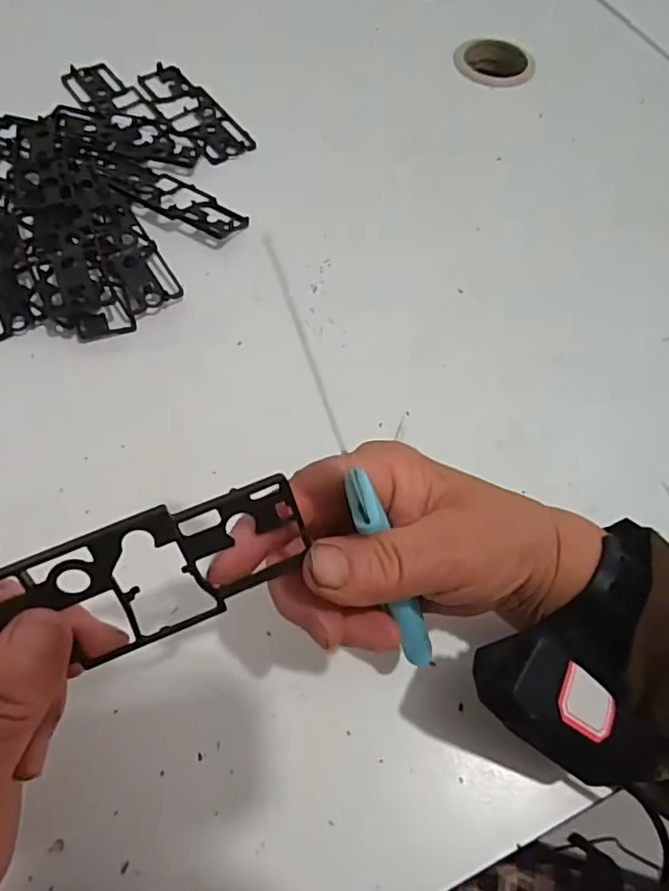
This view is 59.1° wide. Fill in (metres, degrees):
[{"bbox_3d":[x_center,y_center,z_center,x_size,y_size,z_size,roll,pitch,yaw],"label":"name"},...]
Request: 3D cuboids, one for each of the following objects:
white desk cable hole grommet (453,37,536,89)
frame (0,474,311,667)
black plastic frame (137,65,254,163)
[{"bbox_3d":[0.138,-0.329,0.505,0.069,0.008,0.059,5,62,0],"label":"white desk cable hole grommet"},{"bbox_3d":[-0.067,0.045,0.179,0.119,0.045,0.007,-20,29,-7],"label":"frame"},{"bbox_3d":[-0.110,-0.259,0.457,0.043,0.004,0.121,-34,69,-19],"label":"black plastic frame"}]

